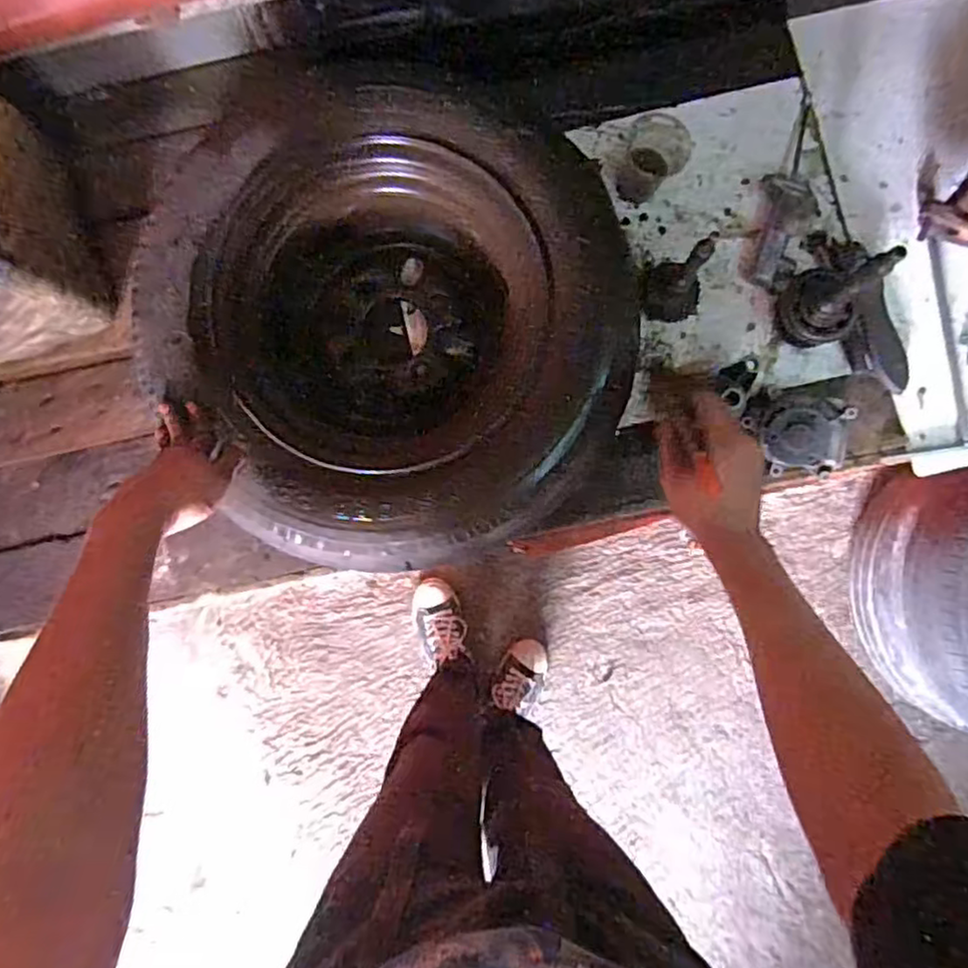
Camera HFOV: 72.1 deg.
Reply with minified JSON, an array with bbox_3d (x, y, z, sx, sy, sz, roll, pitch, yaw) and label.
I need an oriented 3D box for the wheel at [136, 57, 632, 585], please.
[{"bbox_3d":[-0.086,-0.156,0.700,0.458,0.142,0.463,0,85,0],"label":"wheel"}]

